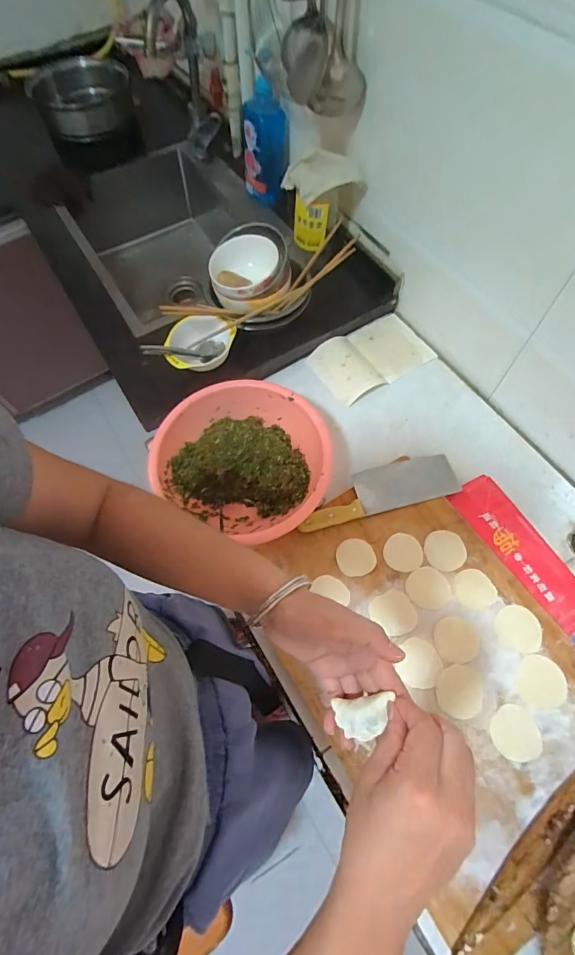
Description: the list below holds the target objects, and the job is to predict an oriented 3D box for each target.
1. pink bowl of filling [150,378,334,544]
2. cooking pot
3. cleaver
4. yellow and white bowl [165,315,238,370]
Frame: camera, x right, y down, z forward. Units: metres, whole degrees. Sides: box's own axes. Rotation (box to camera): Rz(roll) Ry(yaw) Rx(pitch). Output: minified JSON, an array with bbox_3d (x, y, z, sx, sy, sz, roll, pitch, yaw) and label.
[{"bbox_3d":[-0.070,-0.027,0.721,0.295,0.097,0.266,30,69,15],"label":"pink bowl of filling"},{"bbox_3d":[-0.530,-0.981,1.117,0.247,0.154,0.236,-1,64,2],"label":"cooking pot"},{"bbox_3d":[0.149,0.022,0.702,0.270,0.015,0.080,-15,68,-7],"label":"cleaver"},{"bbox_3d":[-0.165,-0.247,0.780,0.132,0.052,0.094,-38,69,-15],"label":"yellow and white bowl"}]

